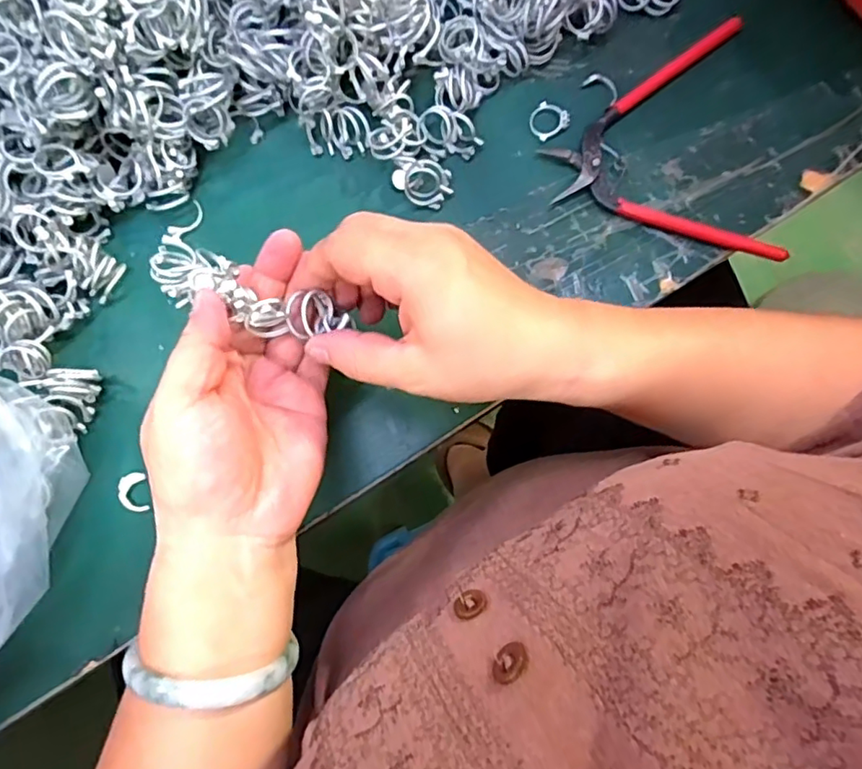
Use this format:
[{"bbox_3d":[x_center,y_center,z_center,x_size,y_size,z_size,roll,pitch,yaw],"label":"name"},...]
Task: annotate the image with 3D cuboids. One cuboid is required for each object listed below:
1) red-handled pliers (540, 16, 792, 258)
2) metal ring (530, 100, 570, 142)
[{"bbox_3d":[0.134,-0.142,0.344,0.122,0.012,0.152,-5,79,0],"label":"red-handled pliers"},{"bbox_3d":[0.072,-0.163,0.352,0.022,0.005,0.022,0,79,1],"label":"metal ring"}]

